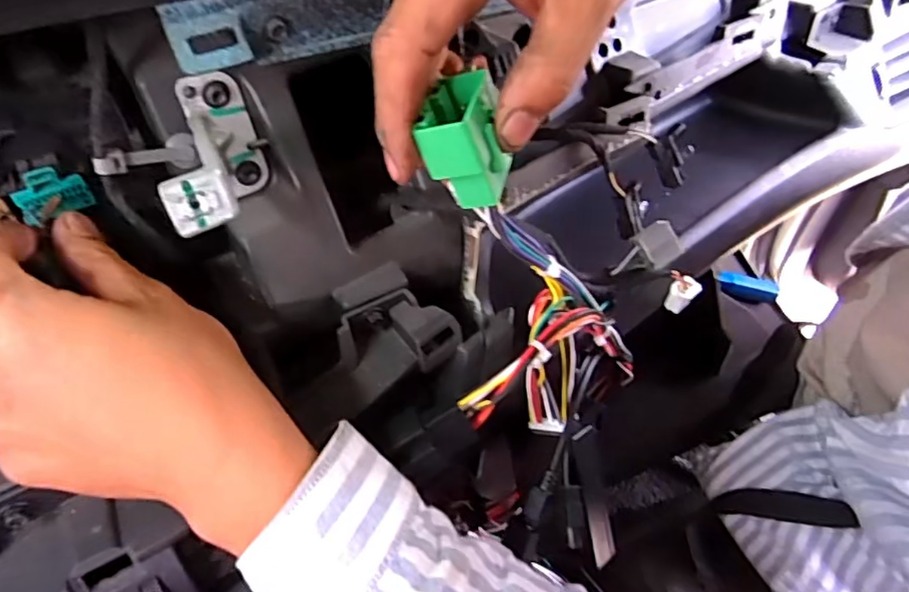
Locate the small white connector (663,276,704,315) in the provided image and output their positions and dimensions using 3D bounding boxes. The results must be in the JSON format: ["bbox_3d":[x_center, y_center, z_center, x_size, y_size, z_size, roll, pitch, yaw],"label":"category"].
[{"bbox_3d":[0.139,-0.001,0.360,0.015,0.024,0.012,36,60,21],"label":"small white connector"}]

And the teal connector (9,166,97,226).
[{"bbox_3d":[-0.184,-0.048,0.270,0.029,0.023,0.011,-30,45,-22],"label":"teal connector"}]

